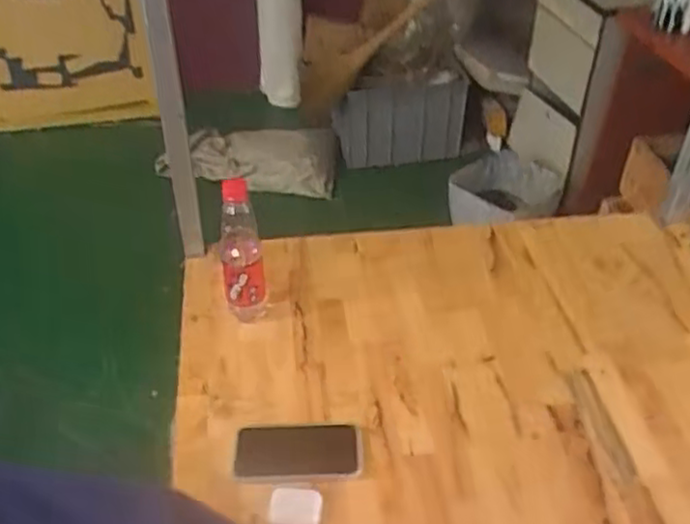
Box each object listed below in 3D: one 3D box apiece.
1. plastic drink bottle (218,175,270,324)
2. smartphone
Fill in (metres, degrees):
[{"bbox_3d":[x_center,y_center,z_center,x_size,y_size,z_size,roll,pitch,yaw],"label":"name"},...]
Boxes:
[{"bbox_3d":[-0.134,-0.013,0.939,0.053,0.213,0.061,-7,40,-9],"label":"plastic drink bottle"},{"bbox_3d":[-0.054,0.216,0.830,0.147,0.010,0.078,-4,36,7],"label":"smartphone"}]

